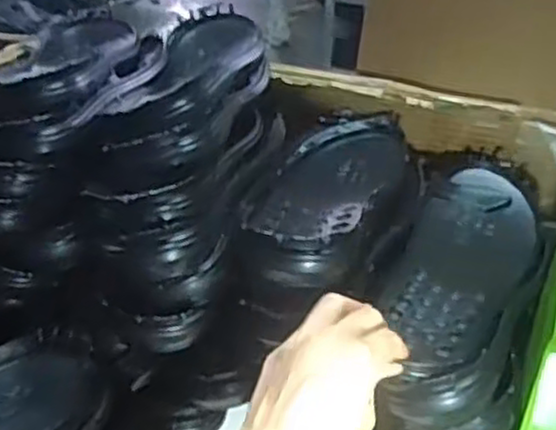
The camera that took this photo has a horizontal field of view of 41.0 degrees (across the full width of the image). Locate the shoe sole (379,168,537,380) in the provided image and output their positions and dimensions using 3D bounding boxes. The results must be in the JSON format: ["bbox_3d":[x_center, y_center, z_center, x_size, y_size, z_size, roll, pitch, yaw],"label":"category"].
[{"bbox_3d":[0.147,0.040,0.586,0.093,0.027,0.250,14,37,18],"label":"shoe sole"}]

